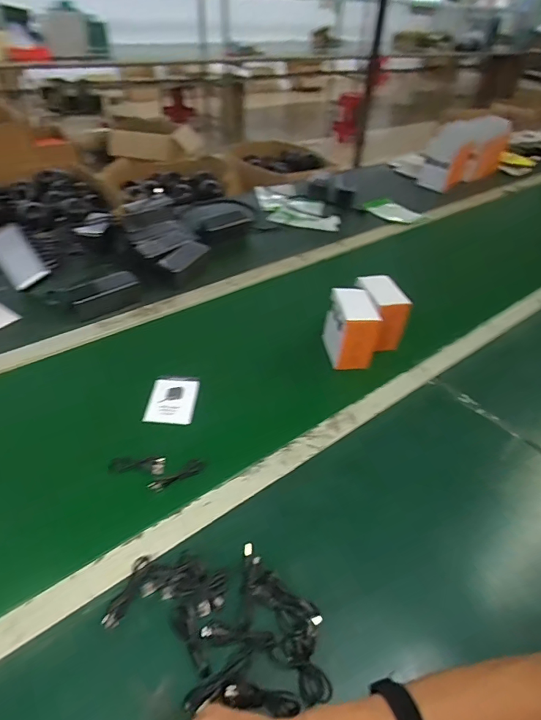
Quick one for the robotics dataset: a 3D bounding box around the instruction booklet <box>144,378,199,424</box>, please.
[{"bbox_3d":[-0.165,0.068,0.720,0.083,0.011,0.098,-4,44,4],"label":"instruction booklet"}]

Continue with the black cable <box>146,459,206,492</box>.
[{"bbox_3d":[-0.130,0.160,0.600,0.079,0.016,0.016,-22,47,-25],"label":"black cable"}]

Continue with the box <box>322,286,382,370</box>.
[{"bbox_3d":[0.152,-0.062,0.801,0.072,0.119,0.110,-7,43,-12],"label":"box"}]

